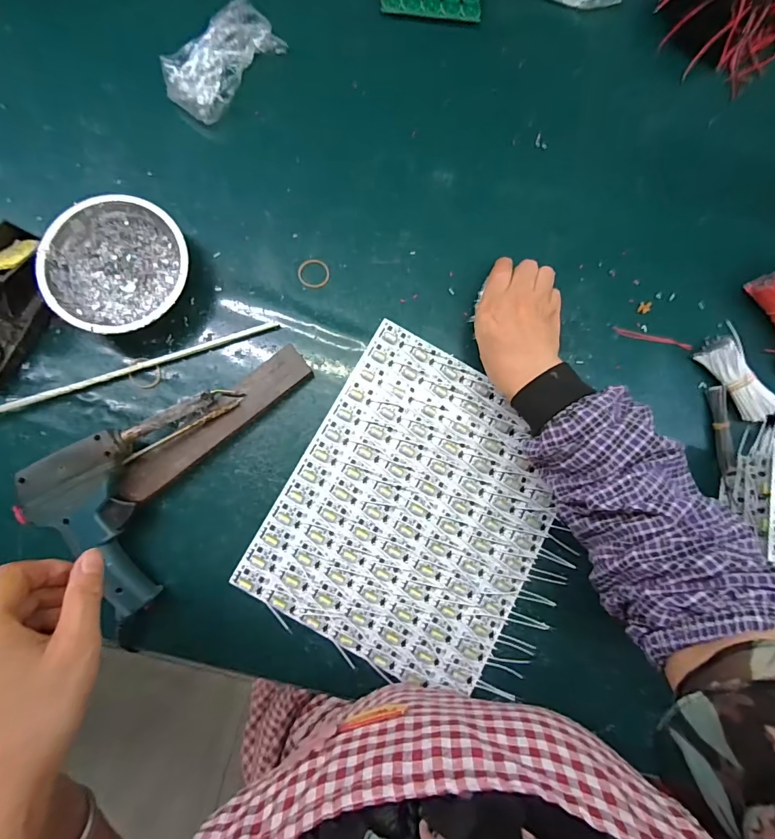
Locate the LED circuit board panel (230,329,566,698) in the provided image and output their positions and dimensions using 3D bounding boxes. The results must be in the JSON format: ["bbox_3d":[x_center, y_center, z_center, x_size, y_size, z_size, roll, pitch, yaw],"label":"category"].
[{"bbox_3d":[0.031,0.084,0.397,0.239,0.005,0.282,29,82,-1],"label":"LED circuit board panel"}]

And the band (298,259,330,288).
[{"bbox_3d":[-0.075,-0.149,0.421,0.031,0.004,0.029,1,83,-5],"label":"band"}]

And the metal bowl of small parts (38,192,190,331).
[{"bbox_3d":[-0.248,-0.140,0.390,0.121,0.039,0.125,1,83,-5],"label":"metal bowl of small parts"}]

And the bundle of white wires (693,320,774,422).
[{"bbox_3d":[0.360,-0.044,0.425,0.032,0.030,0.095,-33,87,-7],"label":"bundle of white wires"}]

